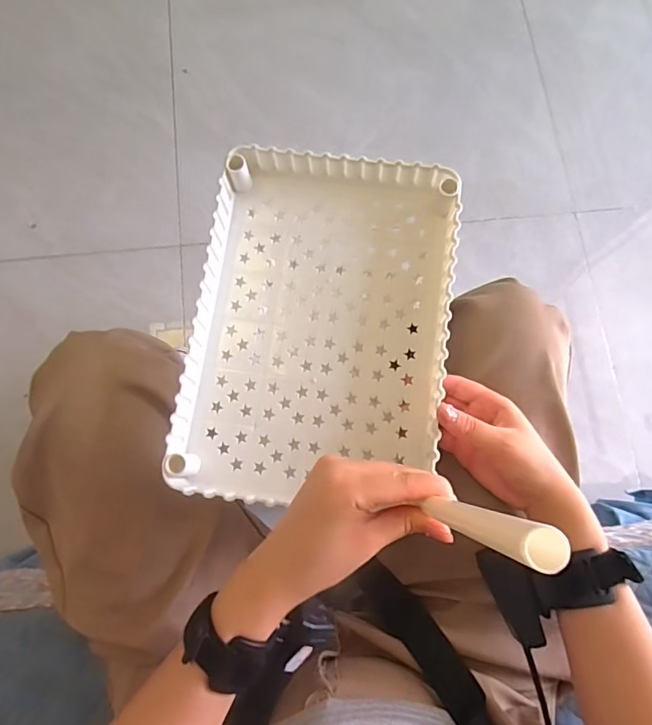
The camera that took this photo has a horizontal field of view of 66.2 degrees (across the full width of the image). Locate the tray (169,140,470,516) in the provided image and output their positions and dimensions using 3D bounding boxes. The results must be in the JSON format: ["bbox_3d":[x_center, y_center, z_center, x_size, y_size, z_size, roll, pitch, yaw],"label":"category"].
[{"bbox_3d":[-0.005,-0.033,0.403,0.202,0.039,0.282,7,76,1],"label":"tray"}]

